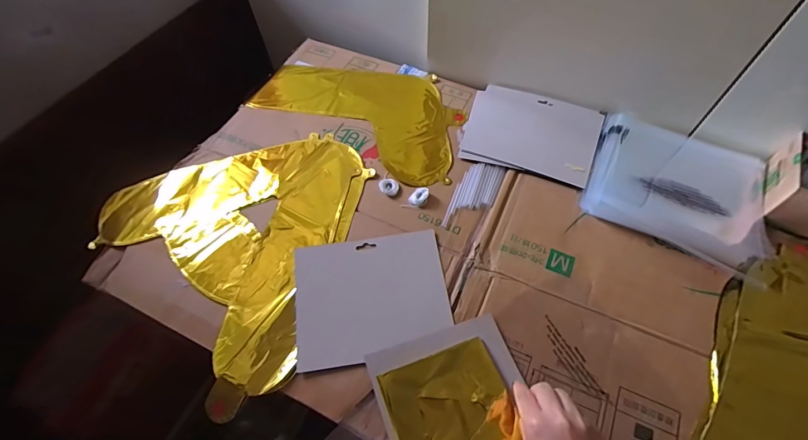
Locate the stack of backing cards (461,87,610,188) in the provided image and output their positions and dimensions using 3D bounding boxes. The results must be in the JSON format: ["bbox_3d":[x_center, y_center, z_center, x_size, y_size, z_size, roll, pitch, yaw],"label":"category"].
[{"bbox_3d":[0.208,-0.143,0.653,0.205,0.013,0.165,16,60,10],"label":"stack of backing cards"}]

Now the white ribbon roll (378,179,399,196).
[{"bbox_3d":[-0.022,-0.050,0.600,0.029,0.008,0.029,0,59,1],"label":"white ribbon roll"}]

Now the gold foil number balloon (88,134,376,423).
[{"bbox_3d":[-0.242,0.006,0.574,0.378,0.032,0.373,27,63,16],"label":"gold foil number balloon"}]

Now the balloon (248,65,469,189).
[{"bbox_3d":[-0.065,-0.204,0.702,0.389,0.011,0.206,29,63,17],"label":"balloon"}]

